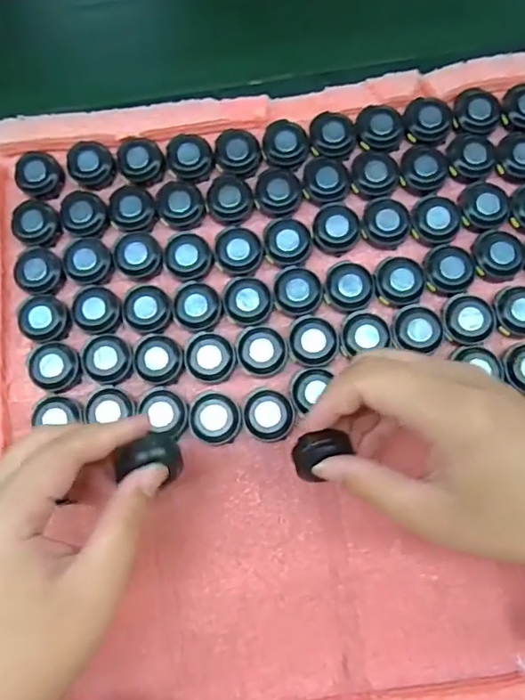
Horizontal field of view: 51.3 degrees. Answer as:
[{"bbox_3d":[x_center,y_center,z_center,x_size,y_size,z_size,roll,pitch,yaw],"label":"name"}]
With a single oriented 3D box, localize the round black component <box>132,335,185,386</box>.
[{"bbox_3d":[-0.062,0.006,0.324,0.028,0.012,0.030,-1,75,3],"label":"round black component"}]

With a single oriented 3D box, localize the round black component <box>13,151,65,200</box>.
[{"bbox_3d":[-0.144,-0.114,0.352,0.030,0.014,0.029,-1,75,3],"label":"round black component"}]

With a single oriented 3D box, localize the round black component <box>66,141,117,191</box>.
[{"bbox_3d":[-0.110,-0.120,0.350,0.028,0.010,0.035,-36,76,-7],"label":"round black component"}]

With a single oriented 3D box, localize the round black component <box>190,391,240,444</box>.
[{"bbox_3d":[-0.027,0.039,0.315,0.028,0.013,0.029,-1,75,3],"label":"round black component"}]

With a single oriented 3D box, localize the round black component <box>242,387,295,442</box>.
[{"bbox_3d":[0.004,0.037,0.314,0.028,0.015,0.030,-1,75,3],"label":"round black component"}]

